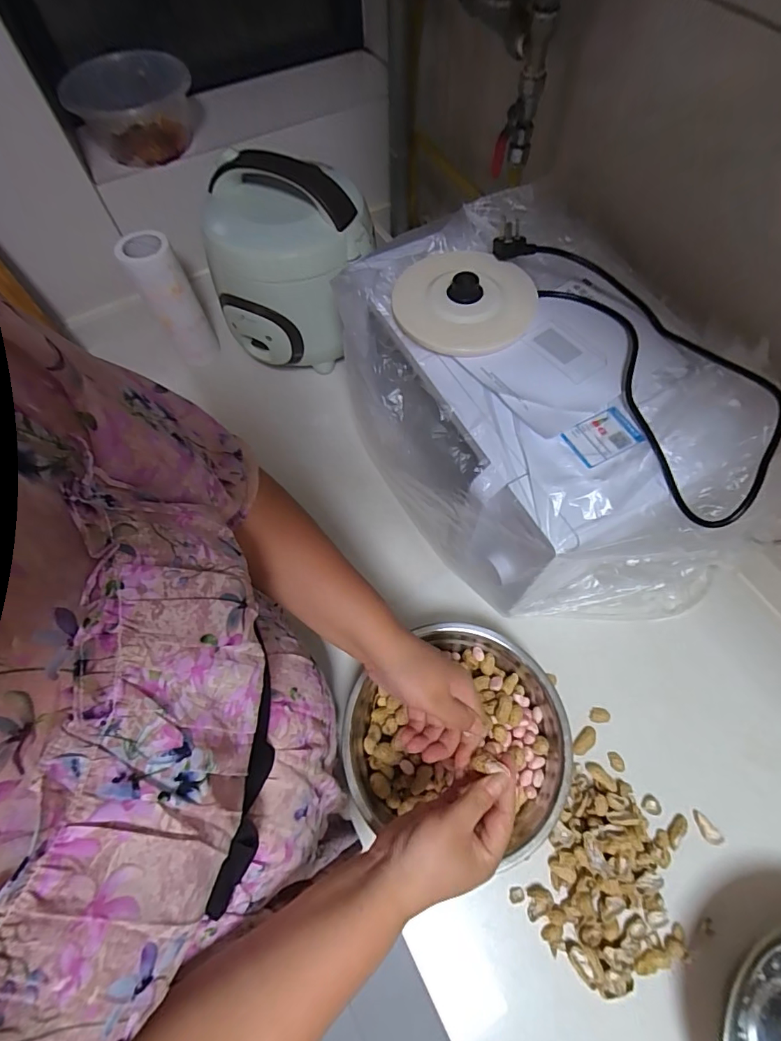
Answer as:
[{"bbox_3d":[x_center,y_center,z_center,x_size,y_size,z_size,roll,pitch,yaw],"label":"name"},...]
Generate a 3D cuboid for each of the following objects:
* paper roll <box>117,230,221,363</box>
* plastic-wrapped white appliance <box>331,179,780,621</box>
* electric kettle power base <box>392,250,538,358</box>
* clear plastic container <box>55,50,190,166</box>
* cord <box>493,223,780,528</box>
[{"bbox_3d":[-0.334,-0.330,0.711,0.074,0.194,0.075,-1,64,1],"label":"paper roll"},{"bbox_3d":[0.155,-0.096,0.551,0.307,0.278,0.460,-26,66,-11],"label":"plastic-wrapped white appliance"},{"bbox_3d":[0.079,-0.239,0.483,0.143,0.029,0.141,17,66,10],"label":"electric kettle power base"},{"bbox_3d":[-0.354,-0.567,0.640,0.157,0.090,0.125,-15,65,-6],"label":"clear plastic container"},{"bbox_3d":[0.242,-0.175,0.445,0.112,0.040,0.358,-21,65,-9],"label":"cord"}]

